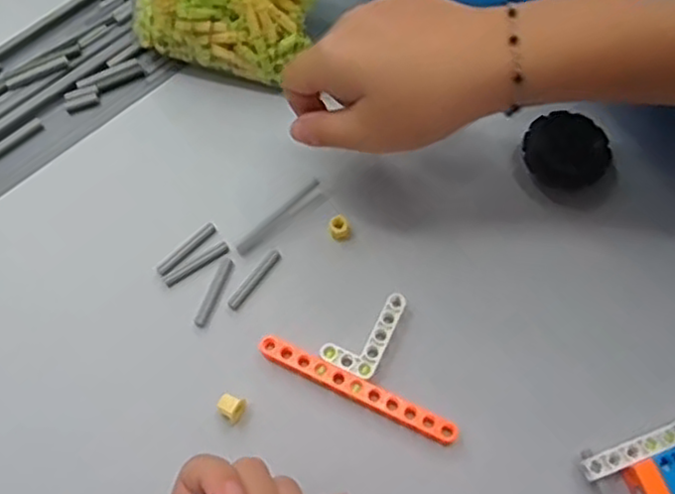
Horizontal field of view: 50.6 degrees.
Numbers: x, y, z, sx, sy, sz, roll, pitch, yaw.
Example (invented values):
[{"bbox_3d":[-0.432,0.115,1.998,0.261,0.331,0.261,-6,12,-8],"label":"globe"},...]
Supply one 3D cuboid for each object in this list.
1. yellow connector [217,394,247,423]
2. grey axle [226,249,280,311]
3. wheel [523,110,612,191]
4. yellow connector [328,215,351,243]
[{"bbox_3d":[-0.054,0.081,0.363,0.013,0.007,0.013,26,71,10],"label":"yellow connector"},{"bbox_3d":[-0.046,0.018,0.392,0.007,0.005,0.039,35,73,13],"label":"grey axle"},{"bbox_3d":[0.134,-0.056,0.418,0.049,0.019,0.042,27,71,11],"label":"wheel"},{"bbox_3d":[0.002,-0.011,0.399,0.012,0.009,0.014,-16,69,-6],"label":"yellow connector"}]

